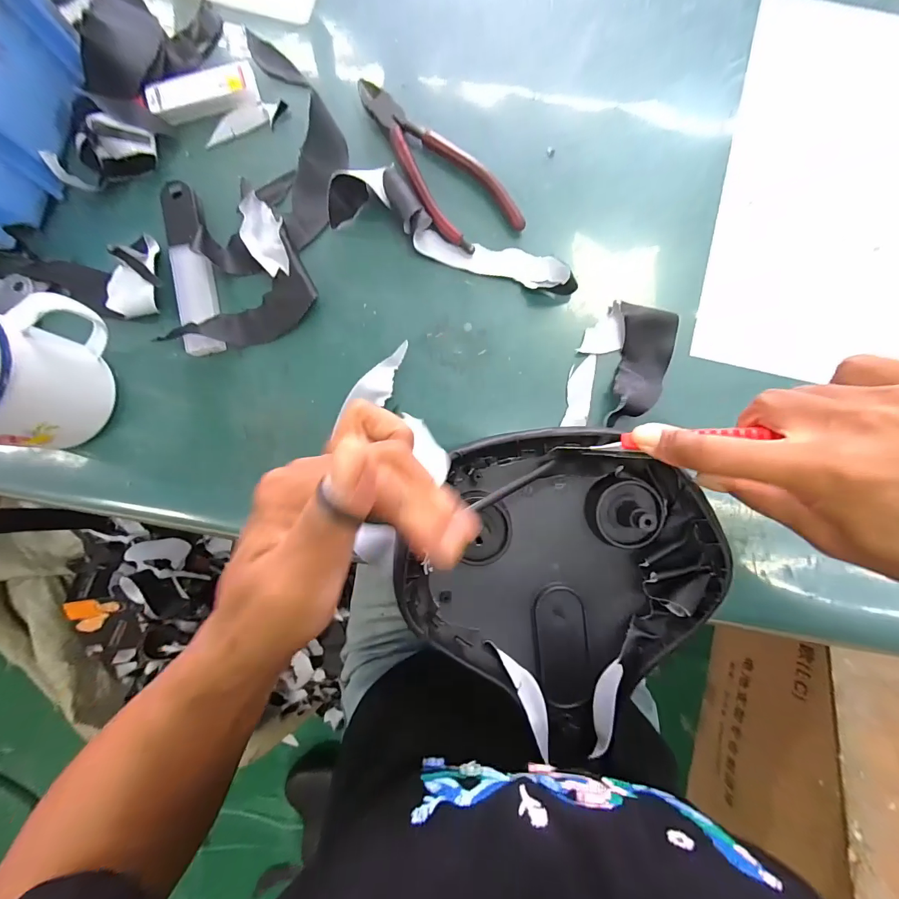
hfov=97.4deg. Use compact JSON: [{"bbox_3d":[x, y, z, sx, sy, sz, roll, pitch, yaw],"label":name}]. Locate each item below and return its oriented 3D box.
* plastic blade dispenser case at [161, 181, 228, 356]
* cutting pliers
[{"bbox_3d":[-0.191,-0.135,0.293,0.027,0.015,0.130,-11,86,0],"label":"plastic blade dispenser case"},{"bbox_3d":[-0.011,-0.217,0.297,0.055,0.010,0.157,-33,86,-2],"label":"cutting pliers"}]

